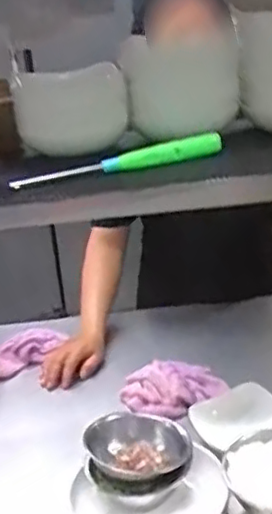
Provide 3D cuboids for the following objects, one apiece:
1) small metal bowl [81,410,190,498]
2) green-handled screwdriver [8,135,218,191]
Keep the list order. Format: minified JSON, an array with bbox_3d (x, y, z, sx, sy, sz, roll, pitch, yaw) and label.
[{"bbox_3d":[0.002,0.285,0.985,0.149,0.050,0.130,-6,23,0],"label":"small metal bowl"},{"bbox_3d":[-0.018,-0.117,0.805,0.263,0.030,0.030,-14,25,-18],"label":"green-handled screwdriver"}]

